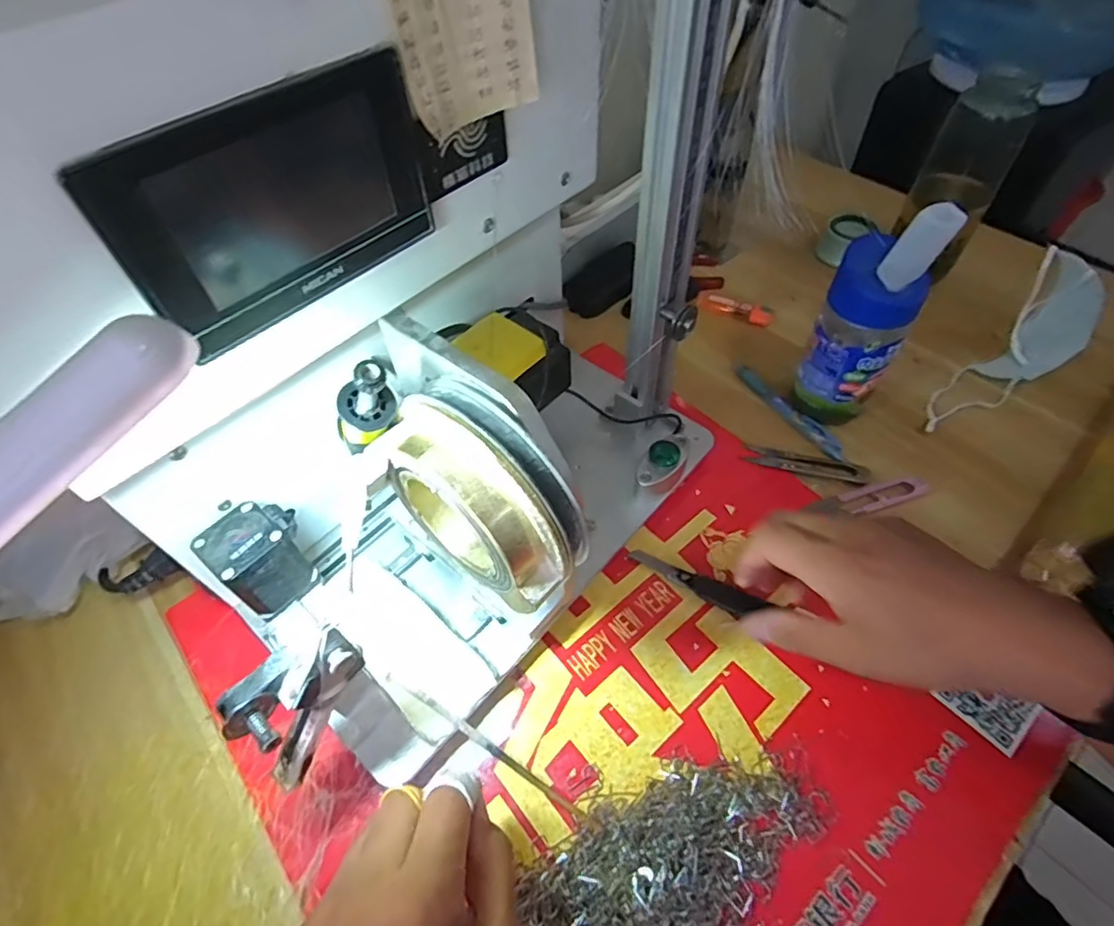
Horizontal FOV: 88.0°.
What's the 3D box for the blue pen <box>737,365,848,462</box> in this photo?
[{"bbox_3d":[0.210,-0.048,0.518,0.016,0.015,0.123,-26,55,-16],"label":"blue pen"}]

